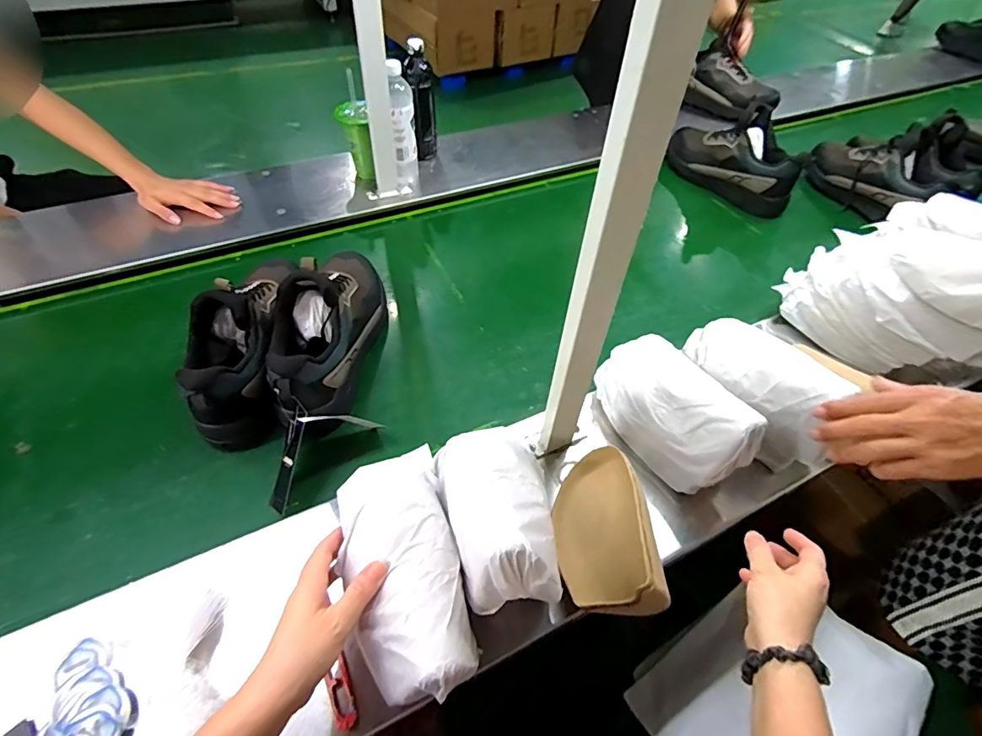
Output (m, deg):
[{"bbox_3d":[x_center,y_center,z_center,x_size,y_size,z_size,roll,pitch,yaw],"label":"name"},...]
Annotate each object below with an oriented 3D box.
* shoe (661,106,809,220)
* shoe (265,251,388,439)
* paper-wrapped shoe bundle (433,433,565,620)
[{"bbox_3d":[0.541,-0.473,1.051,0.104,0.164,0.297,-28,58,-24],"label":"shoe"},{"bbox_3d":[-0.228,-0.076,0.680,0.104,0.164,0.315,7,51,2],"label":"shoe"},{"bbox_3d":[0.006,0.127,0.452,0.097,0.074,0.177,-8,35,-10],"label":"paper-wrapped shoe bundle"}]

